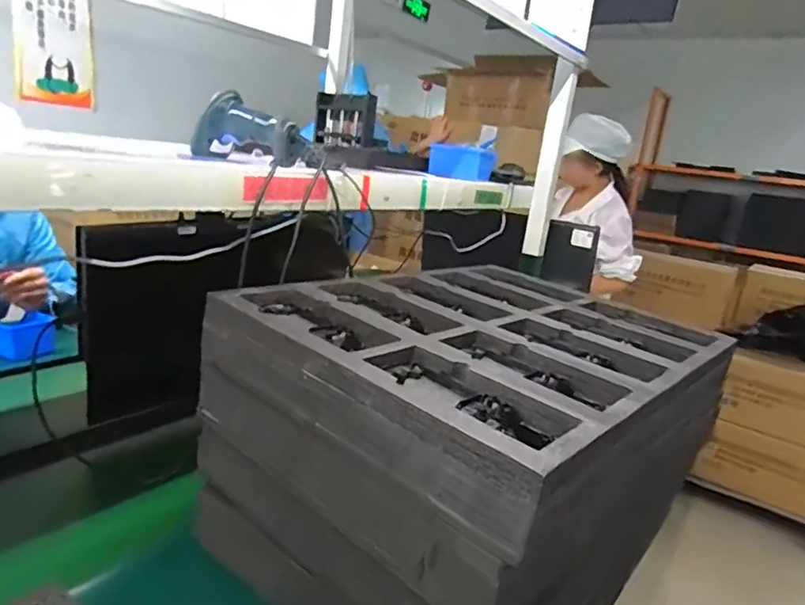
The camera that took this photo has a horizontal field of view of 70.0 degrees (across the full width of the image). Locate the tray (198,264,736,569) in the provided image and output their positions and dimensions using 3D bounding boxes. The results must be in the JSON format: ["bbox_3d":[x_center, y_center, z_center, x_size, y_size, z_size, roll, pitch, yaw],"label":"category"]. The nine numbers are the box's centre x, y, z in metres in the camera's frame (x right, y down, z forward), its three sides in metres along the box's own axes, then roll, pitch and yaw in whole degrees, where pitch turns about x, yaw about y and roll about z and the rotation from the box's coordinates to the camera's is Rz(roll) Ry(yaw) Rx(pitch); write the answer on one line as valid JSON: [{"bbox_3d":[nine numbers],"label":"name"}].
[{"bbox_3d":[0.120,0.066,0.734,0.427,0.102,0.563,19,19,39],"label":"tray"}]

